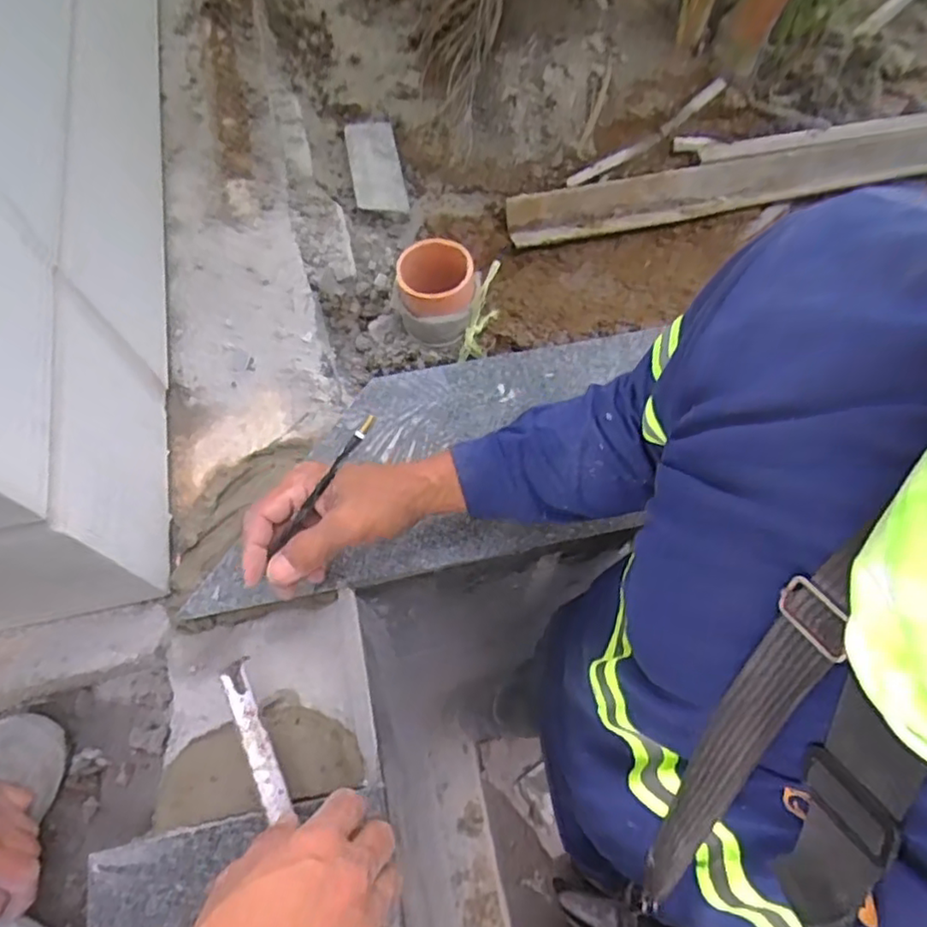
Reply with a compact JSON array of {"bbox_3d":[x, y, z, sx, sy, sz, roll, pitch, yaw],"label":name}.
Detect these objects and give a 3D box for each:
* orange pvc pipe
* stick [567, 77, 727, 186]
[{"bbox_3d":[-0.029,-0.191,0.729,0.089,0.082,0.085,4,65,1],"label":"orange pvc pipe"},{"bbox_3d":[0.253,-0.448,0.889,0.247,0.024,0.010,-34,36,1],"label":"stick"}]

